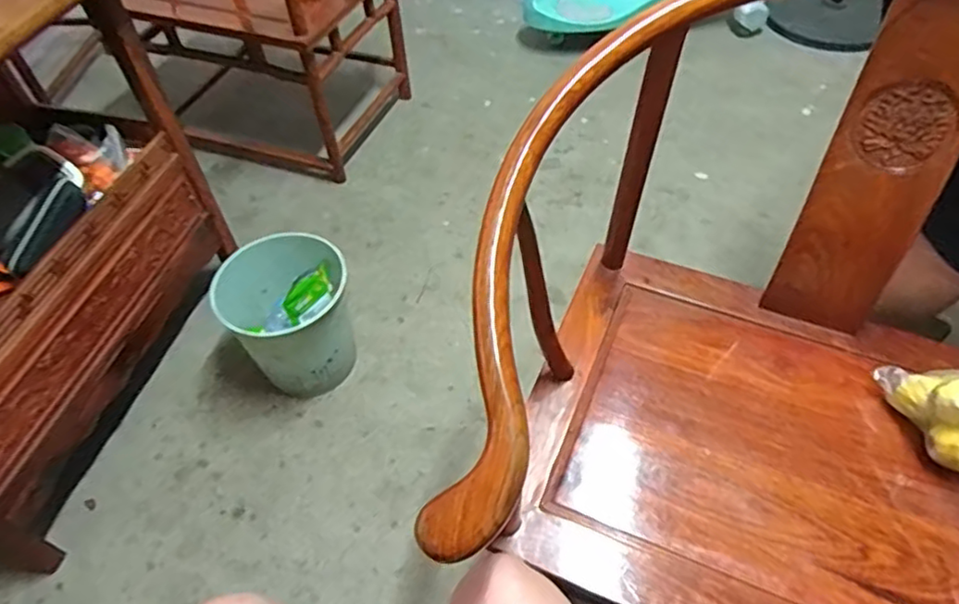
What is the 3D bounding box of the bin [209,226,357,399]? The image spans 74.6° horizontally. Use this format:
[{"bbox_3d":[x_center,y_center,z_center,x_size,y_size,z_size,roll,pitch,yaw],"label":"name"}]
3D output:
[{"bbox_3d":[-0.344,0.033,1.182,0.210,0.231,0.204,0,51,-1],"label":"bin"}]

